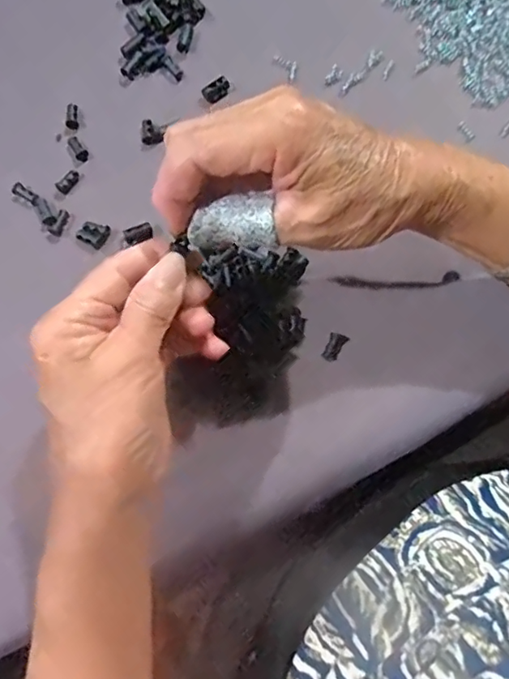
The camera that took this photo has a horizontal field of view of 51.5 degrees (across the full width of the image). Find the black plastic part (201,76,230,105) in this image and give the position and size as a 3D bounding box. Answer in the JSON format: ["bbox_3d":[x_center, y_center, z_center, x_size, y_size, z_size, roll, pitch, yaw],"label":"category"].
[{"bbox_3d":[-0.026,-0.170,0.358,0.018,0.009,0.010,-41,81,-10],"label":"black plastic part"}]

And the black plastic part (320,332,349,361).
[{"bbox_3d":[0.048,0.005,0.321,0.011,0.011,0.018,29,76,6],"label":"black plastic part"}]

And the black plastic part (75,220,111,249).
[{"bbox_3d":[-0.101,-0.067,0.331,0.019,0.005,0.015,24,76,5],"label":"black plastic part"}]

